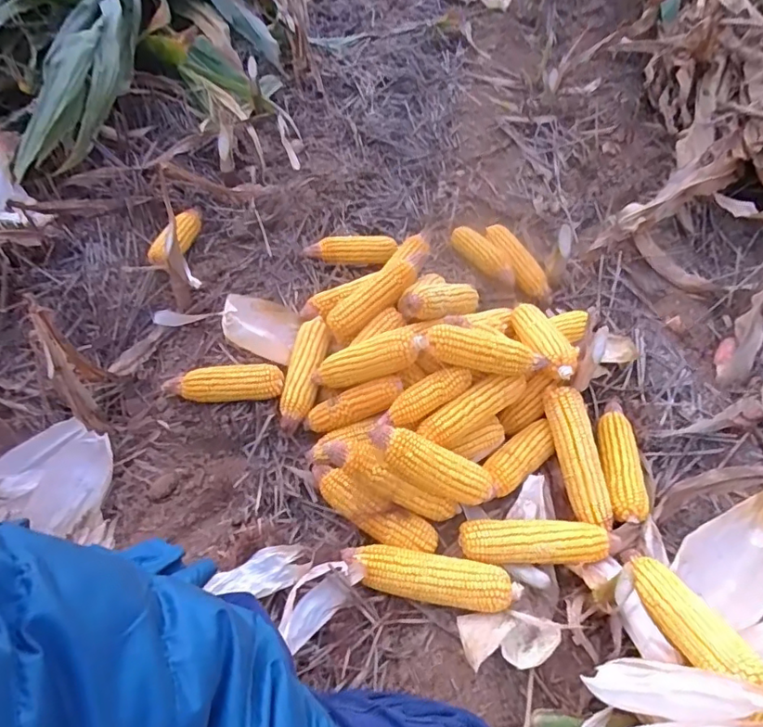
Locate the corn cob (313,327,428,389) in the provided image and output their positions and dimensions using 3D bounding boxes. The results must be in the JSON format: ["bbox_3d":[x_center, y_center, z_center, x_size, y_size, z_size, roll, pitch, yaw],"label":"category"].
[{"bbox_3d":[-0.022,-0.004,0.780,0.190,0.050,0.044,-20,47,25],"label":"corn cob"}]

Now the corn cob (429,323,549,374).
[{"bbox_3d":[0.147,-0.023,0.766,0.176,0.044,0.058,13,52,-9],"label":"corn cob"}]

